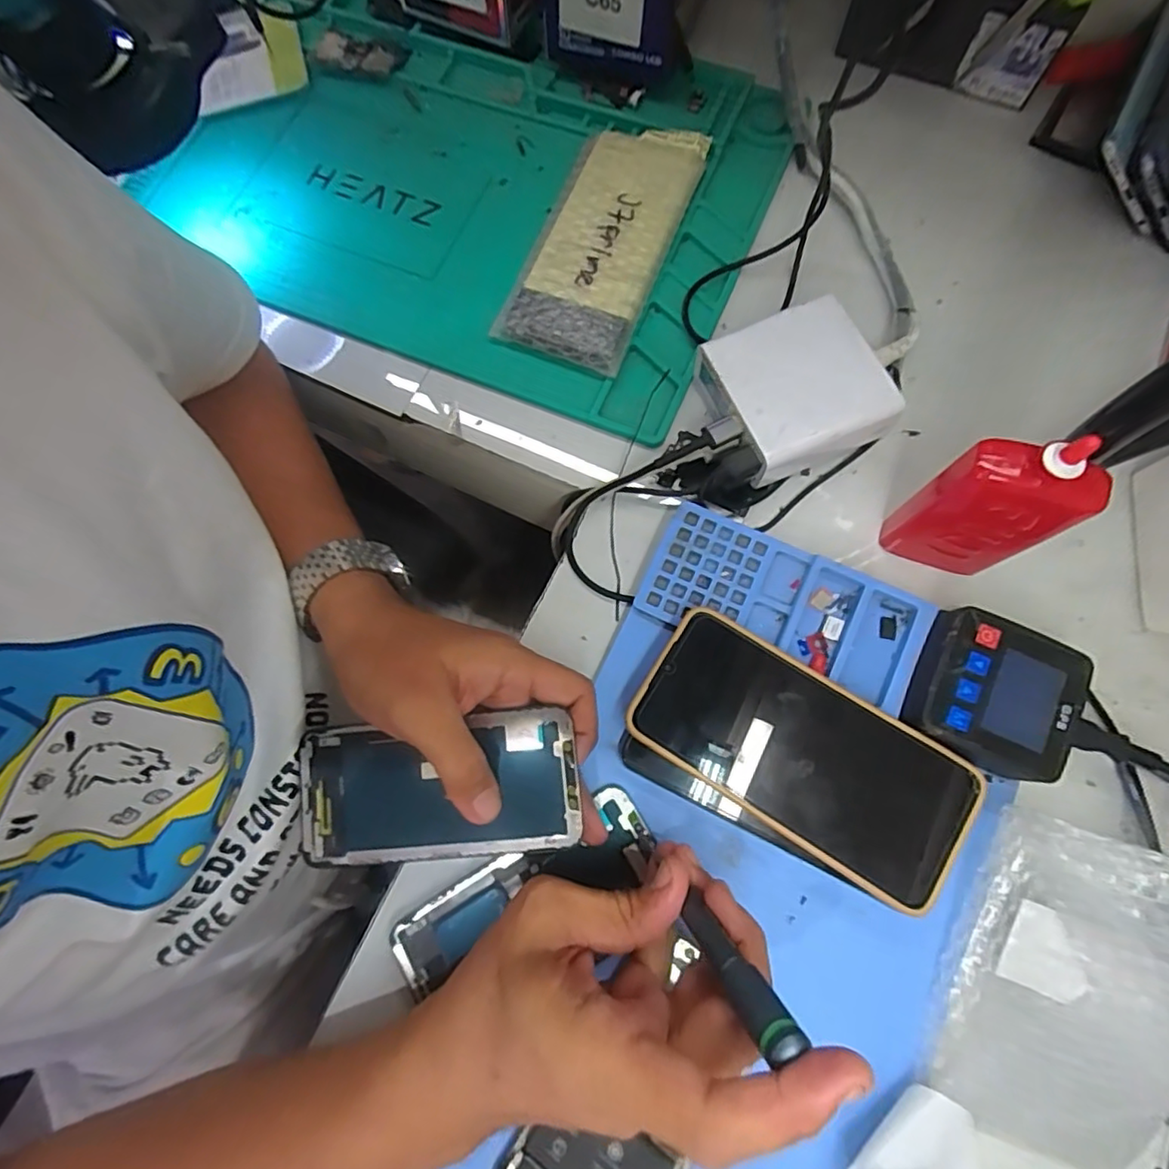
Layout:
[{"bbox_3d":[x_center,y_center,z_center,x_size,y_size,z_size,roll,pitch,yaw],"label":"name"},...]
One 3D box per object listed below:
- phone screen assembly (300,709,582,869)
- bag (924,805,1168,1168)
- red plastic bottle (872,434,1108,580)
[{"bbox_3d":[-0.074,0.102,0.297,0.138,0.011,0.066,-7,75,4],"label":"phone screen assembly"},{"bbox_3d":[0.221,0.185,0.261,0.089,0.074,0.144,17,76,7],"label":"bag"},{"bbox_3d":[0.198,-0.036,0.297,0.061,0.120,0.023,16,76,7],"label":"red plastic bottle"}]

